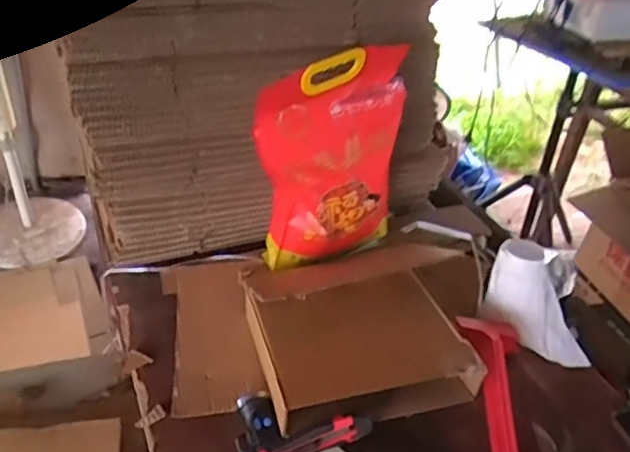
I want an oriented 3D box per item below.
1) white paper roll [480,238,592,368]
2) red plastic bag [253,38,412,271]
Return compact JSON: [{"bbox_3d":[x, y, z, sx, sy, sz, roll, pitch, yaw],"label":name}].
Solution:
[{"bbox_3d":[0.355,0.116,0.928,0.172,0.142,0.069,28,42,26],"label":"white paper roll"},{"bbox_3d":[0.028,-0.097,0.945,0.259,0.348,0.069,-14,41,-24],"label":"red plastic bag"}]

